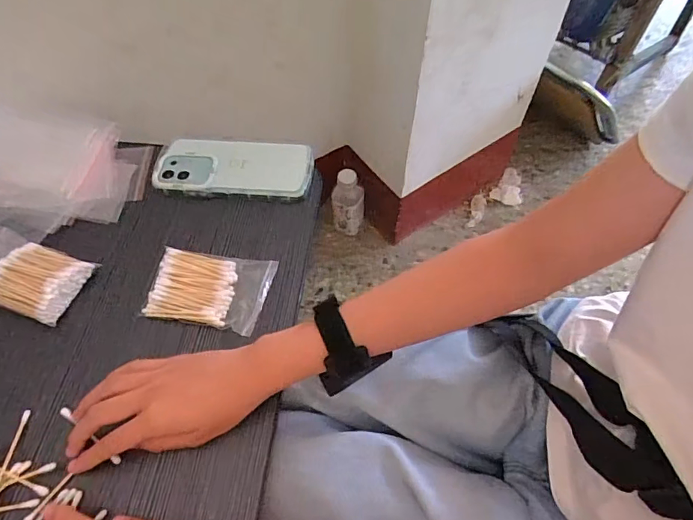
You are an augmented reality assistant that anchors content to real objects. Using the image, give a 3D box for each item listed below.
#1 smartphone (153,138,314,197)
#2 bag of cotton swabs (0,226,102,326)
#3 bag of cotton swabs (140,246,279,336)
[{"bbox_3d":[-0.122,-0.104,0.494,0.168,0.011,0.073,2,59,3],"label":"smartphone"},{"bbox_3d":[-0.308,0.014,0.426,0.113,0.024,0.071,18,61,12],"label":"bag of cotton swabs"},{"bbox_3d":[-0.126,0.027,0.417,0.110,0.018,0.069,9,60,7],"label":"bag of cotton swabs"}]

